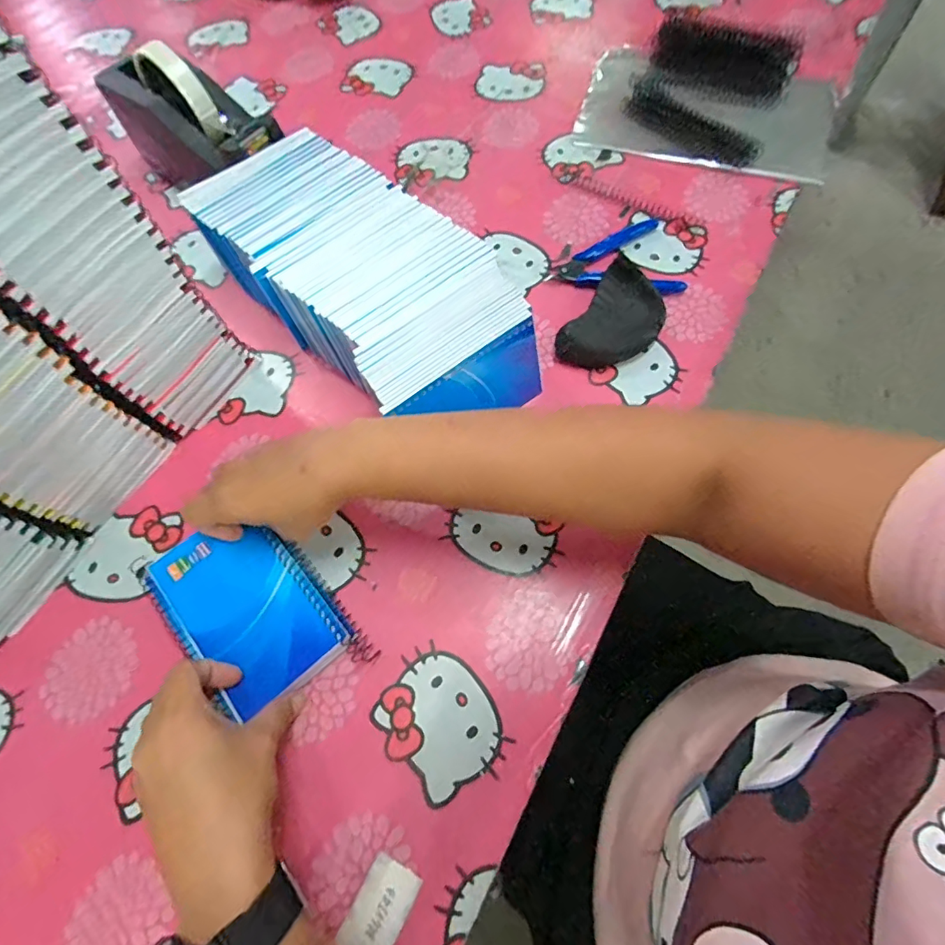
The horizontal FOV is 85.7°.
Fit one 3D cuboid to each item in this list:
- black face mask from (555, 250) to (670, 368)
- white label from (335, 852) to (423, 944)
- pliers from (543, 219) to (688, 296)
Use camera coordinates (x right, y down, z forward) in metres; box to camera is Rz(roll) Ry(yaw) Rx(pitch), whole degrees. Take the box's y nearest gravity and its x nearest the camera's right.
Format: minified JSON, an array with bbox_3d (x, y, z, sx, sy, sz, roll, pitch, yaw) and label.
[{"bbox_3d":[0.122,-0.129,0.436,0.066,0.036,0.096,38,73,16],"label":"black face mask"},{"bbox_3d":[-0.055,0.257,0.298,0.031,0.004,0.049,26,70,12],"label":"white label"},{"bbox_3d":[0.128,-0.200,0.474,0.119,0.022,0.090,-10,67,-3],"label":"pliers"}]

